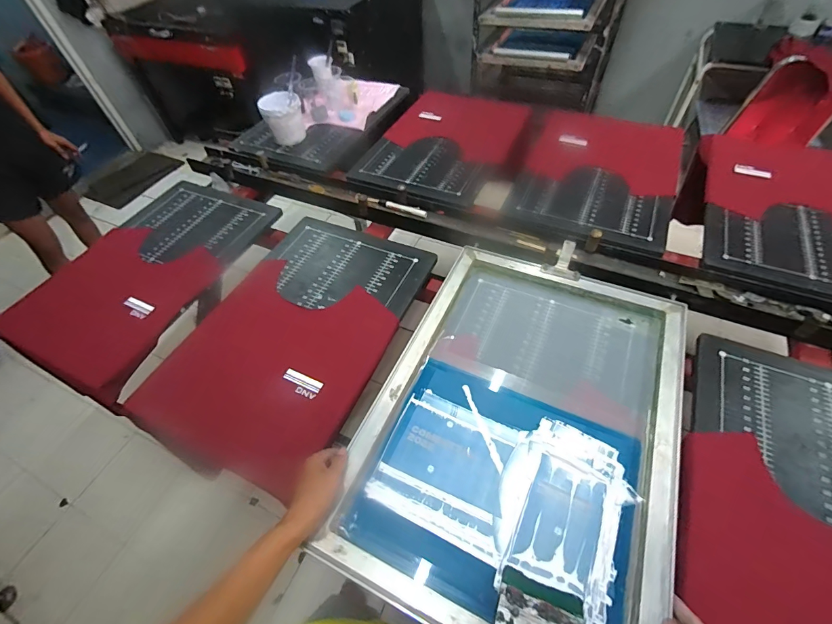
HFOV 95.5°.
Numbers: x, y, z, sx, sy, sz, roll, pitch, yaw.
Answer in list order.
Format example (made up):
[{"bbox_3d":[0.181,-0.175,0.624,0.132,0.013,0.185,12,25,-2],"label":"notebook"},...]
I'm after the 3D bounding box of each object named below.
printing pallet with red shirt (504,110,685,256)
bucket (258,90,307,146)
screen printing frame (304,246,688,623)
[{"bbox_3d":[0.509,-0.392,1.046,0.394,0.034,0.589,21,56,14],"label":"printing pallet with red shirt"},{"bbox_3d":[-0.430,-0.632,1.247,0.125,0.131,0.120,-17,54,-7],"label":"bucket"},{"bbox_3d":[0.182,0.163,0.635,0.456,0.048,0.640,20,57,17],"label":"screen printing frame"}]

